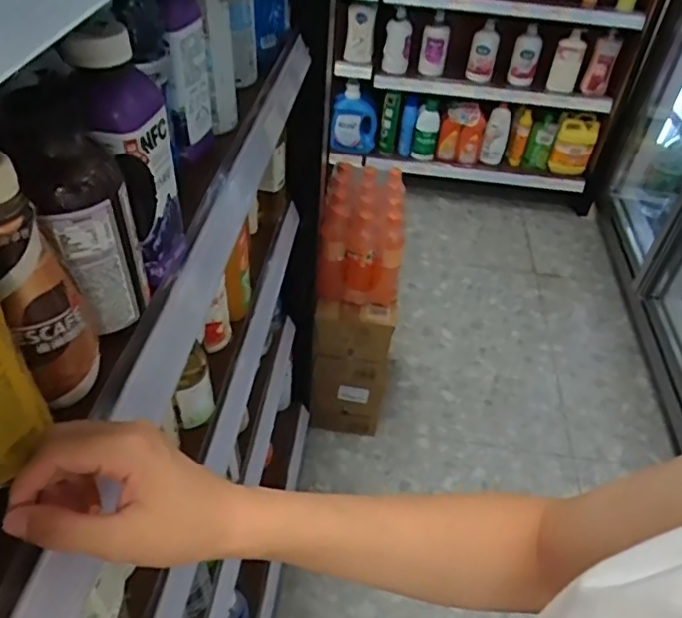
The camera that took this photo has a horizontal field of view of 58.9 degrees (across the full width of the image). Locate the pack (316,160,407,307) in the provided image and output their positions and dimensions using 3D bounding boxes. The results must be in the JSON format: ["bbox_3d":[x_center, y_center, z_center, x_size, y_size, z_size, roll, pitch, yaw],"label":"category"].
[{"bbox_3d":[0.045,-0.180,1.430,0.184,0.231,0.238,4,43,-2],"label":"pack"}]

